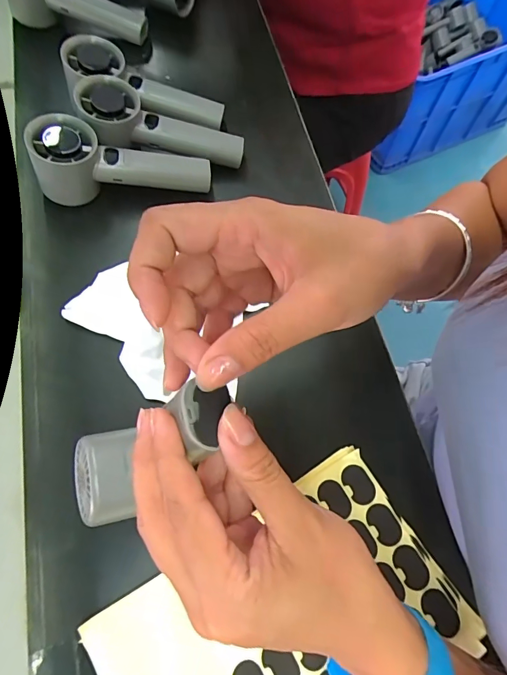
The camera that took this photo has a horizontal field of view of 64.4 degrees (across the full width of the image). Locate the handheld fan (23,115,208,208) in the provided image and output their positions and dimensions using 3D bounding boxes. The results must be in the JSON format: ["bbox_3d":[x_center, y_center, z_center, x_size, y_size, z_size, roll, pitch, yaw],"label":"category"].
[{"bbox_3d":[-0.120,-0.159,0.376,0.154,0.056,0.044,-1,67,-17],"label":"handheld fan"}]

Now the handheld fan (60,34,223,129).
[{"bbox_3d":[-0.107,-0.245,0.402,0.152,0.029,0.047,16,66,-19],"label":"handheld fan"}]

